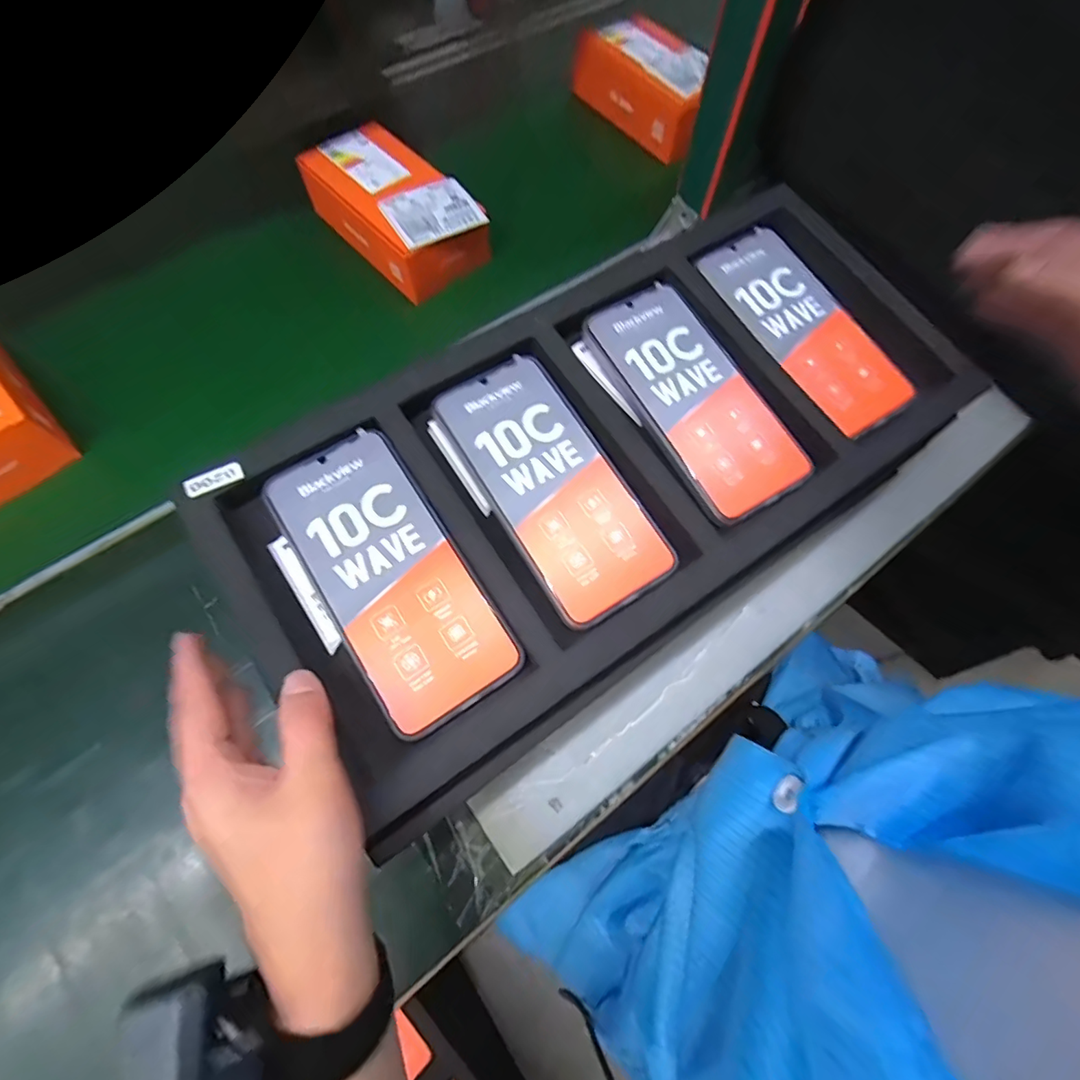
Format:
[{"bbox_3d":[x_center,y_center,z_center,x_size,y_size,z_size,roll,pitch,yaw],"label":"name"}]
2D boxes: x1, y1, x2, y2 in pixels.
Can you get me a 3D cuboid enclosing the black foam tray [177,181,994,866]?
[{"bbox_3d":[0.052,-0.068,0.327,0.471,0.033,0.231,-34,71,-13],"label":"black foam tray"}]

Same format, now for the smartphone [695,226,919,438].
[{"bbox_3d":[0.195,-0.157,0.371,0.077,0.005,0.173,-32,77,-11],"label":"smartphone"}]

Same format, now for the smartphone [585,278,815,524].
[{"bbox_3d":[0.106,-0.102,0.339,0.078,0.010,0.176,-28,70,-11],"label":"smartphone"}]

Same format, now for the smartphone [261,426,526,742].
[{"bbox_3d":[-0.085,0.018,0.290,0.080,0.005,0.173,-32,78,-13],"label":"smartphone"}]

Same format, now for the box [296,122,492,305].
[{"bbox_3d":[-0.154,-0.349,0.531,0.109,0.053,0.196,-37,72,-15],"label":"box"}]

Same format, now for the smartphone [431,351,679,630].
[{"bbox_3d":[0.007,-0.039,0.313,0.079,0.015,0.172,-30,71,-12],"label":"smartphone"}]

